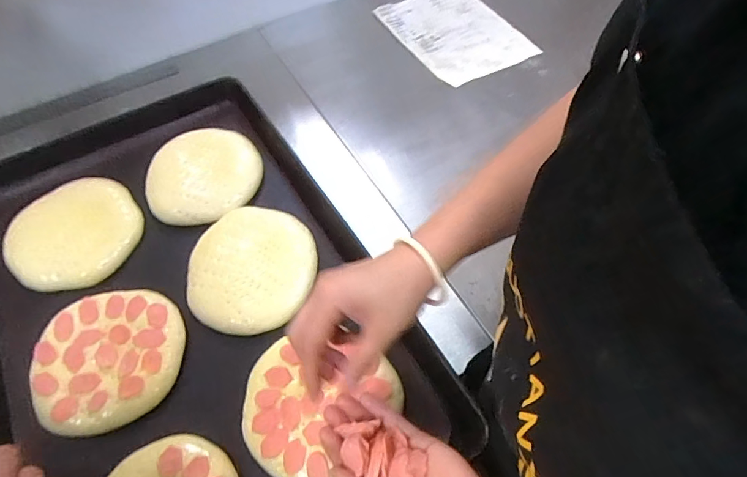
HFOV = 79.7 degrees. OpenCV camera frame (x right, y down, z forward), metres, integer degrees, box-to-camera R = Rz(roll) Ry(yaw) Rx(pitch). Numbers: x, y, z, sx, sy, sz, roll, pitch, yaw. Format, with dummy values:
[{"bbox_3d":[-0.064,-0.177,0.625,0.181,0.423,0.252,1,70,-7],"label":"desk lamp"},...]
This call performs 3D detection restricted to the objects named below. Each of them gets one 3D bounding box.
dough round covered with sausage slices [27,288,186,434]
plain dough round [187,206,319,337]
[{"bbox_3d":[-0.274,0.121,0.463,0.140,0.015,0.138,-15,57,-7],"label":"dough round covered with sausage slices"},{"bbox_3d":[-0.140,0.033,0.525,0.139,0.019,0.155,0,57,3],"label":"plain dough round"}]

